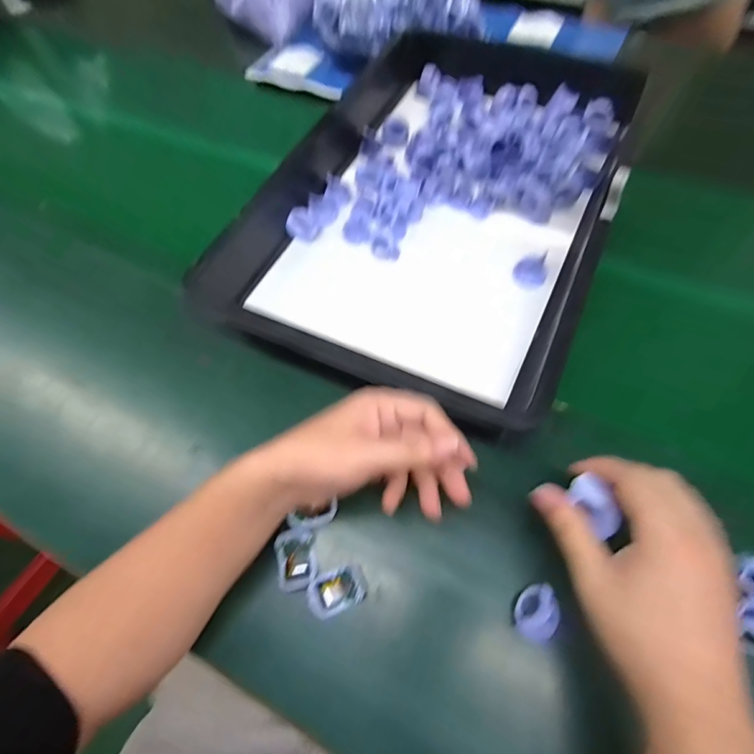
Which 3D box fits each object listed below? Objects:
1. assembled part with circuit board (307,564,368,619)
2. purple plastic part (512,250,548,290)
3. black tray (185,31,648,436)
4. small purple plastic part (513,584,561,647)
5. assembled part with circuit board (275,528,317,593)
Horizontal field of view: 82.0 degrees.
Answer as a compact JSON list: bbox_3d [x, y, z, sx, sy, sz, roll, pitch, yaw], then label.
[{"bbox_3d":[-0.032,0.172,0.349,0.047,0.014,0.029,-20,62,-7],"label":"assembled part with circuit board"},{"bbox_3d":[0.171,-0.117,0.478,0.034,0.026,0.028,-24,63,-9],"label":"purple plastic part"},{"bbox_3d":[0.074,-0.218,0.531,0.373,0.086,0.561,19,65,14],"label":"black tray"},{"bbox_3d":[0.123,0.178,0.326,0.032,0.022,0.039,24,66,16],"label":"small purple plastic part"},{"bbox_3d":[-0.068,0.152,0.362,0.031,0.014,0.045,-14,62,-4],"label":"assembled part with circuit board"}]

